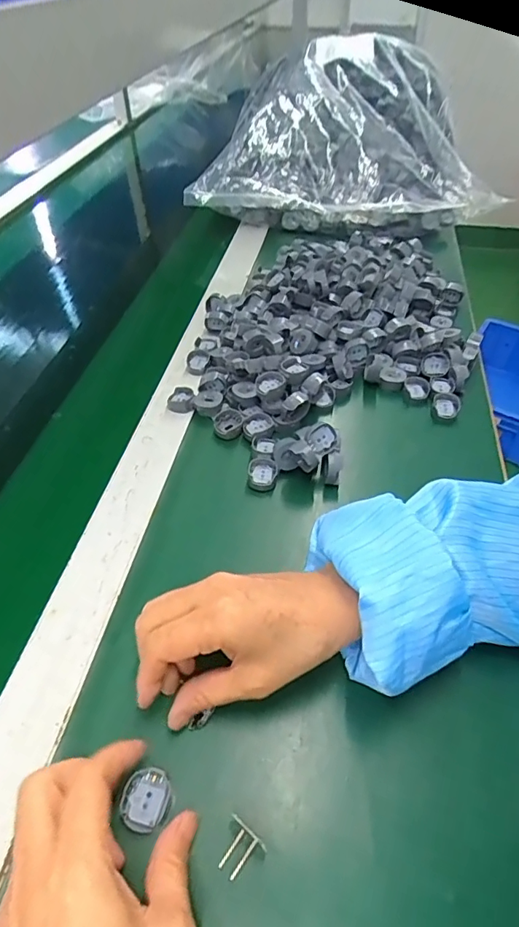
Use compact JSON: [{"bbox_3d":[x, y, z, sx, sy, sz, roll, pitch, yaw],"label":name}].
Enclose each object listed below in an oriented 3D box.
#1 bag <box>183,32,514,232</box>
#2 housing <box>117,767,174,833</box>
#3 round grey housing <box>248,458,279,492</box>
[{"bbox_3d":[0.129,-0.540,0.835,0.447,0.145,0.394,4,73,-2],"label":"bag"},{"bbox_3d":[-0.062,0.184,0.273,0.027,0.005,0.028,2,49,-2],"label":"housing"},{"bbox_3d":[0.003,0.010,0.437,0.025,0.014,0.028,4,47,4],"label":"round grey housing"}]

